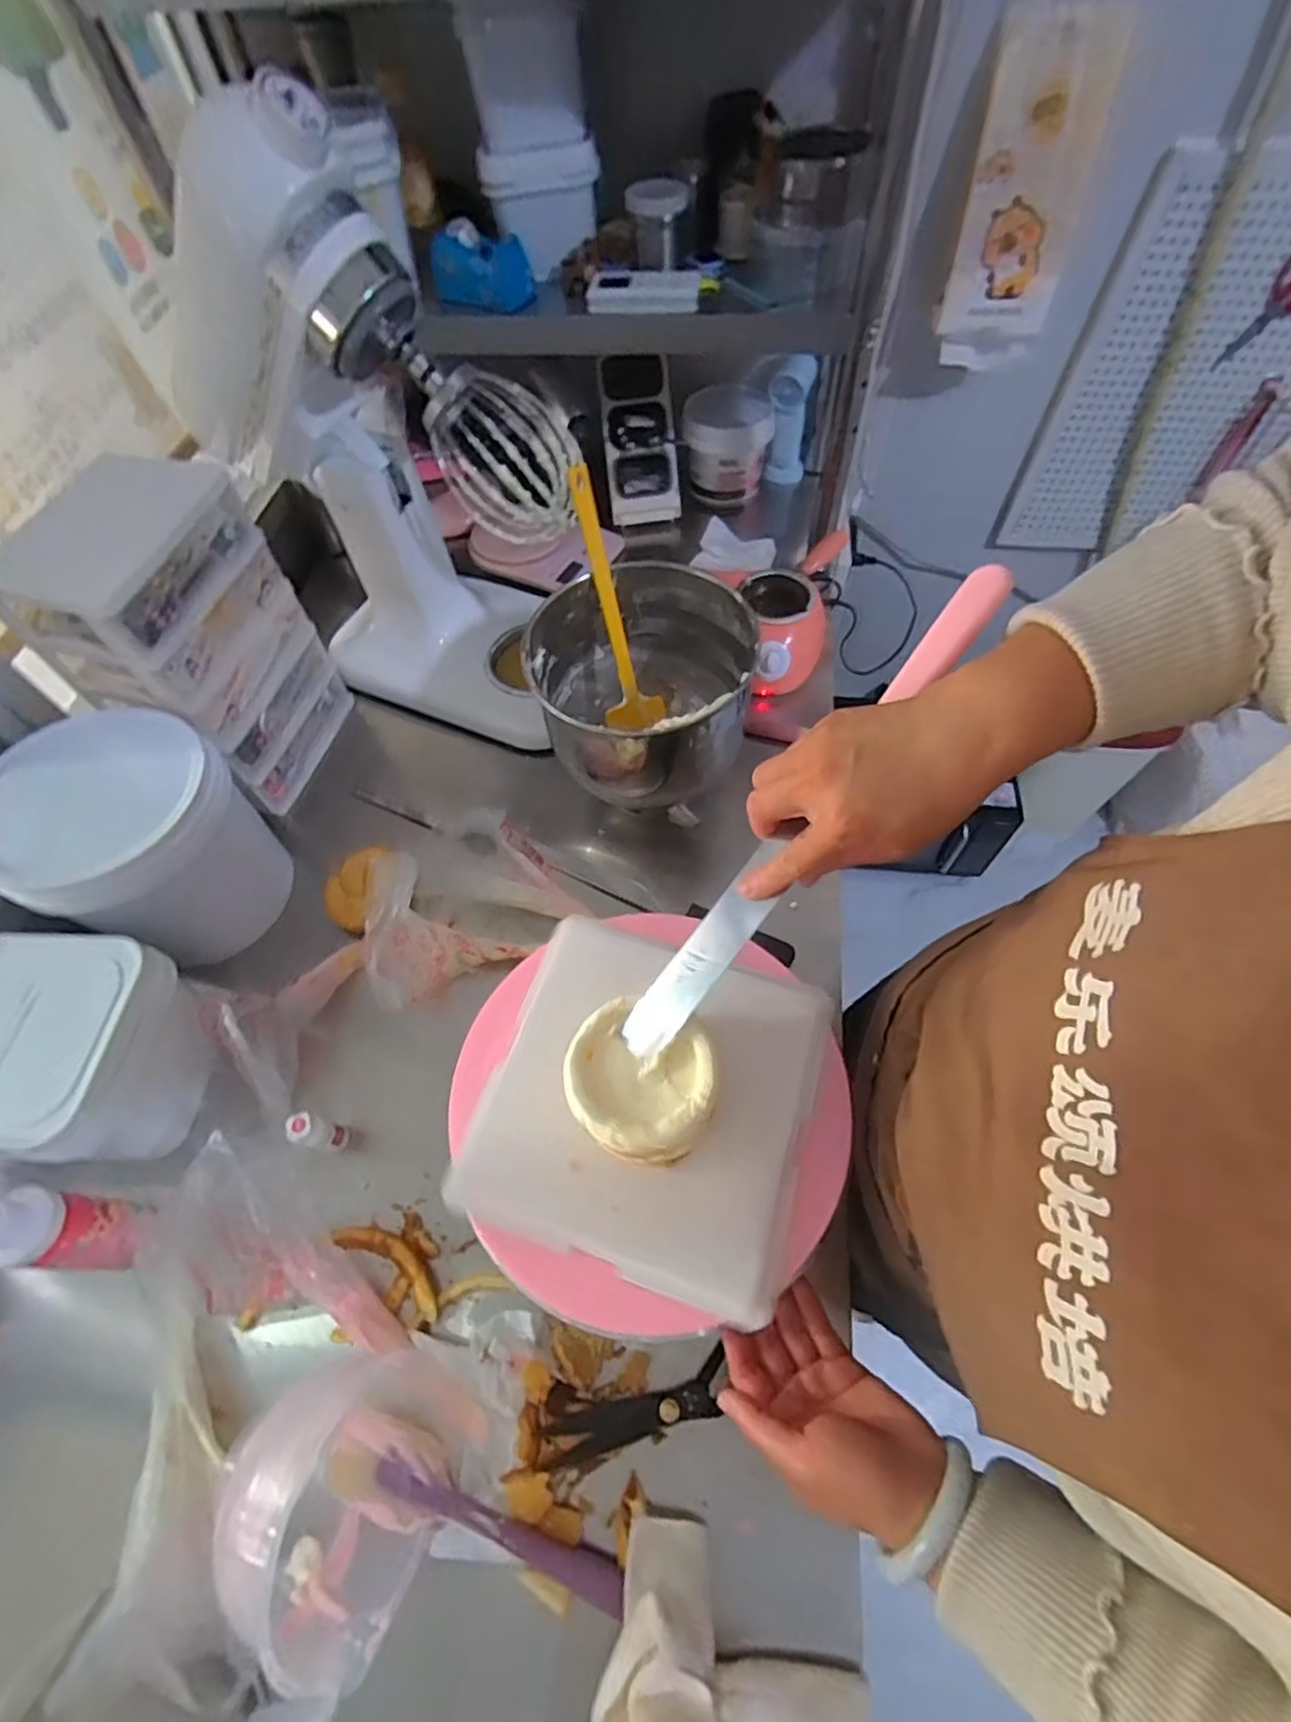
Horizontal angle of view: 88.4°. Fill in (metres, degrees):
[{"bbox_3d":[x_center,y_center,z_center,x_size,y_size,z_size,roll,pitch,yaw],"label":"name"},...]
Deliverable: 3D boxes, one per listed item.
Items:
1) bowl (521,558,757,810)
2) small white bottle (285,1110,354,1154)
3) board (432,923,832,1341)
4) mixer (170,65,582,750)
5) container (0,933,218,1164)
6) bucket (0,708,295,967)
[{"bbox_3d":[-0.006,-0.165,0.703,0.213,0.184,0.214,-1,60,2],"label":"bowl"},{"bbox_3d":[-0.283,0.236,0.578,0.029,0.078,0.024,13,61,10],"label":"small white bottle"},{"bbox_3d":[0.005,0.164,0.476,0.224,0.028,0.225,16,62,12],"label":"board"},{"bbox_3d":[-0.270,-0.407,0.695,0.389,0.483,0.210,23,63,15],"label":"mixer"},{"bbox_3d":[-0.493,0.169,0.580,0.169,0.132,0.171,3,60,5],"label":"container"},{"bbox_3d":[-0.485,-0.017,0.655,0.196,0.174,0.188,-1,60,2],"label":"bucket"}]

